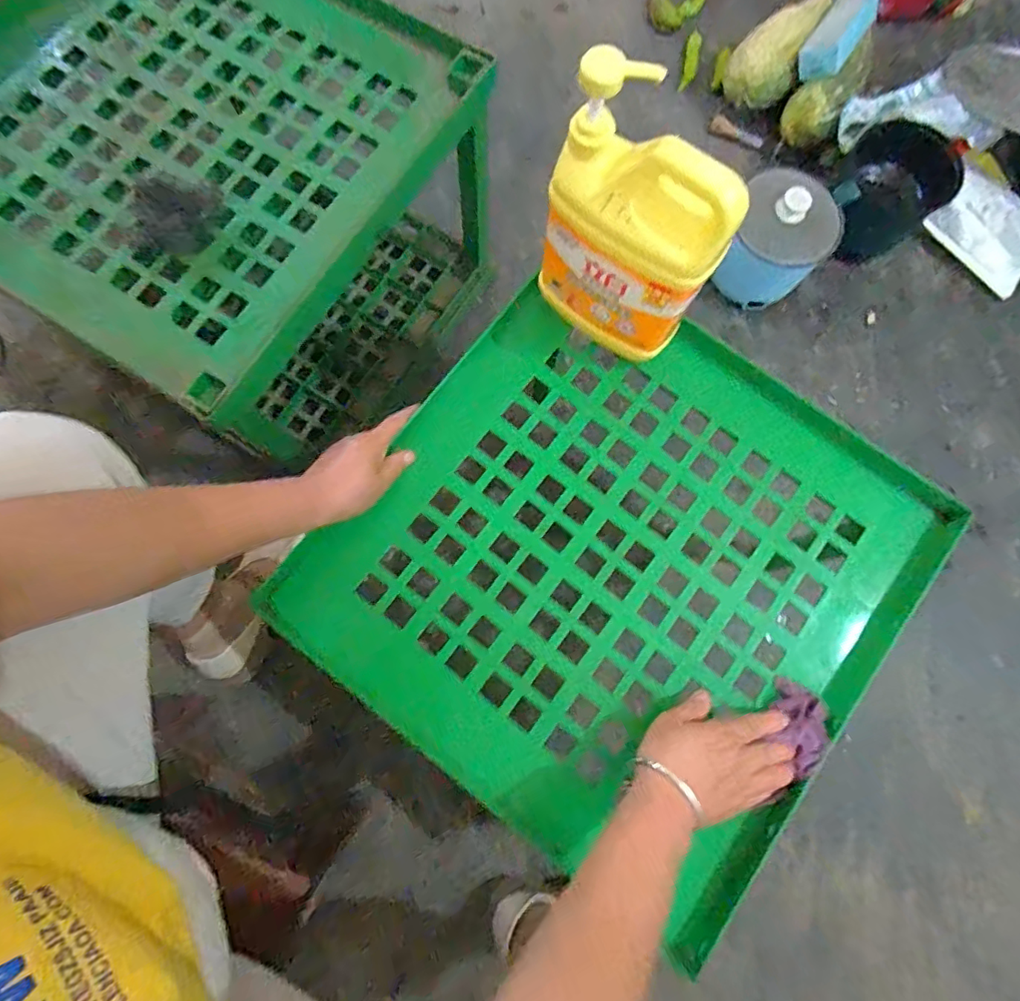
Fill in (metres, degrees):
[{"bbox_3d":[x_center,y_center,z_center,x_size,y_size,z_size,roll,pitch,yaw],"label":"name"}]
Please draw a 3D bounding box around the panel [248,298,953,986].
[{"bbox_3d":[0.108,0.055,0.525,0.479,0.033,0.499,38,79,7],"label":"panel"}]

